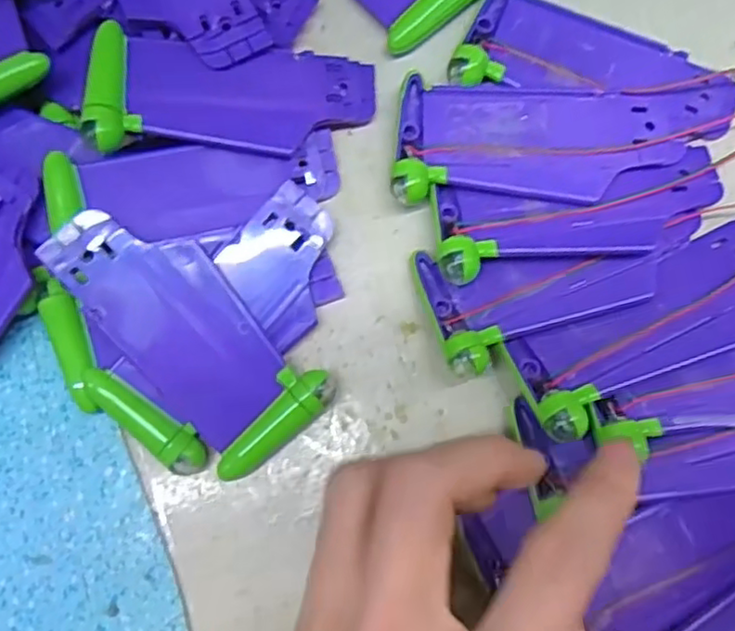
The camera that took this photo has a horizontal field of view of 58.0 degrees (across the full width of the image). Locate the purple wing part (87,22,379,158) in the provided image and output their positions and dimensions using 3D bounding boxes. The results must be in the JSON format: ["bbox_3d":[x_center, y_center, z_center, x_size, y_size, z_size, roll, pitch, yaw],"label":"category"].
[{"bbox_3d":[-0.042,-0.072,0.214,0.090,0.007,0.040,-2,81,-11],"label":"purple wing part"}]

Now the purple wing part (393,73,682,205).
[{"bbox_3d":[0.054,-0.055,0.213,0.088,0.009,0.041,4,81,4],"label":"purple wing part"}]

